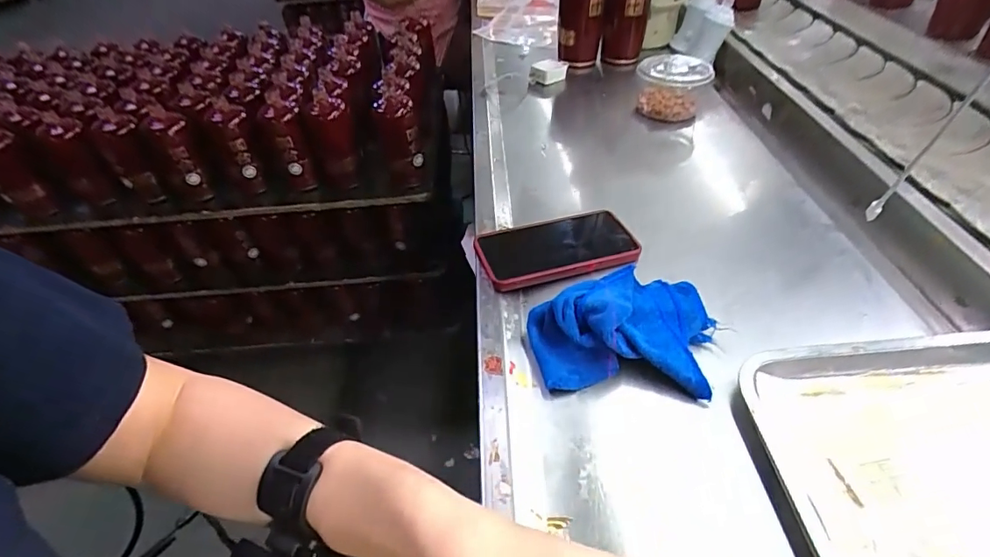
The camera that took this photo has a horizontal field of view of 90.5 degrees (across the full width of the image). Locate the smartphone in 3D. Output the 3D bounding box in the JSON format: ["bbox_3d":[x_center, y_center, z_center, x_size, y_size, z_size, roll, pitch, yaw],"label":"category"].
[{"bbox_3d":[0.067,-0.032,0.526,0.164,0.019,0.084,-10,44,-8],"label":"smartphone"}]

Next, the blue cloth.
[{"bbox_3d":[0.111,0.039,0.426,0.163,0.053,0.115,3,44,5],"label":"blue cloth"}]

